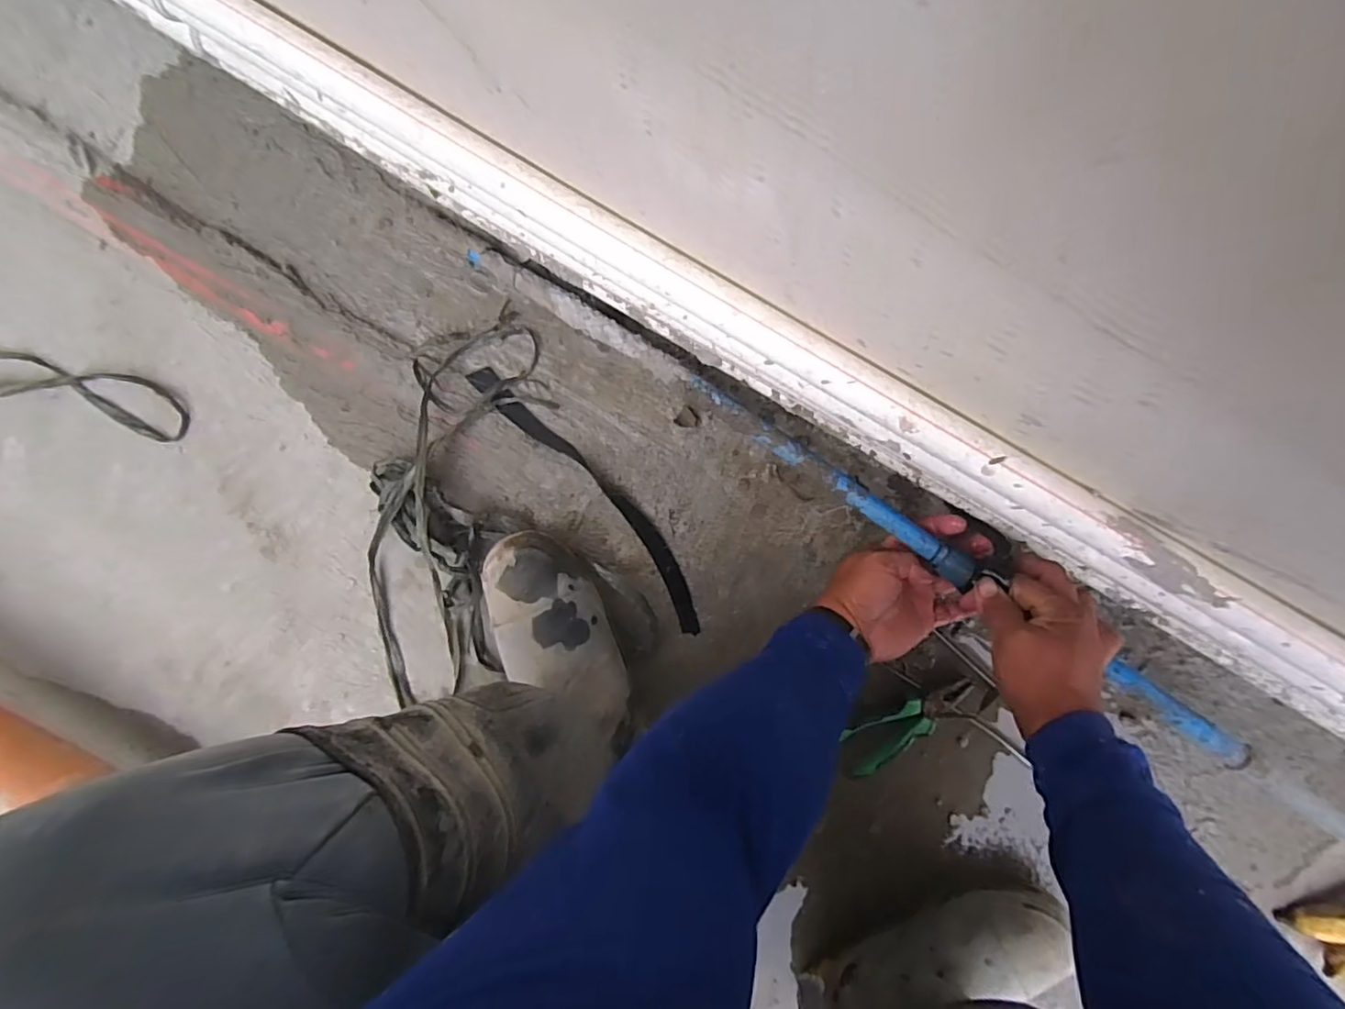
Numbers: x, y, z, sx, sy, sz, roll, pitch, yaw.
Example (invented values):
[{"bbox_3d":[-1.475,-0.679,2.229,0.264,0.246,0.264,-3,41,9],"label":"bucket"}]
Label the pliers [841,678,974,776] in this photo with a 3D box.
[{"bbox_3d":[0.246,0.226,0.627,0.144,0.022,0.047,-30,94,9],"label":"pliers"}]

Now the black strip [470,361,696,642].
[{"bbox_3d":[-0.079,-0.009,0.632,0.046,0.007,0.351,-39,93,9],"label":"black strip"}]

